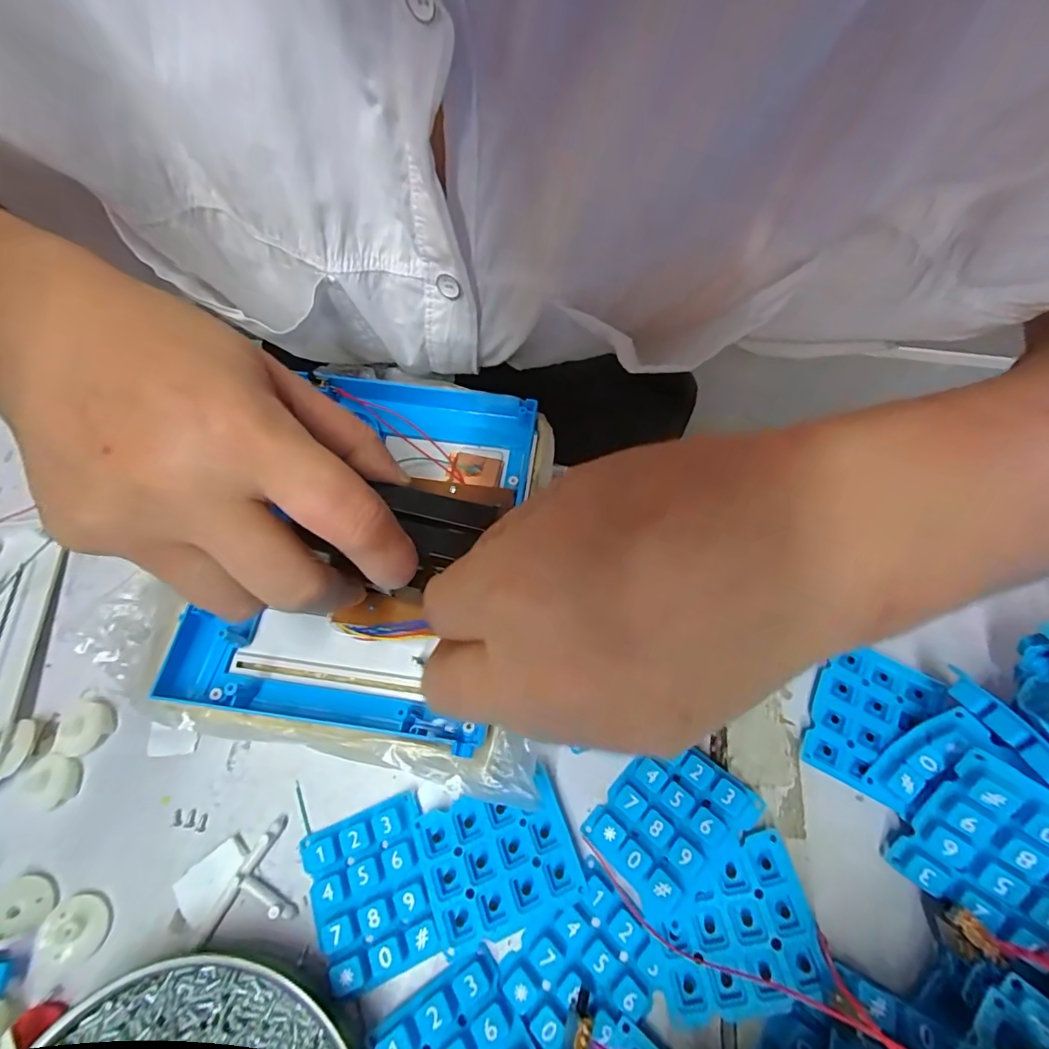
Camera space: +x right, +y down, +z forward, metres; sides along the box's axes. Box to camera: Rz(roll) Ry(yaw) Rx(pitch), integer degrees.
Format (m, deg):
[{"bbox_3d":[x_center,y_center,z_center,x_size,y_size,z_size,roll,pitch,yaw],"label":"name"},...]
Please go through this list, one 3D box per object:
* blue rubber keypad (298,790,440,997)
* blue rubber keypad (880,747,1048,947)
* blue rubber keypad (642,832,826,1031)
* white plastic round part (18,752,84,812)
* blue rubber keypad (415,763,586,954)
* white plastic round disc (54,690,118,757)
[{"bbox_3d":[-0.062,0.147,0.204,0.048,0.010,0.057,-20,66,-9],"label":"blue rubber keypad"},{"bbox_3d":[0.165,0.115,0.174,0.047,0.012,0.057,35,114,36],"label":"blue rubber keypad"},{"bbox_3d":[0.076,0.149,0.190,0.057,0.007,0.051,-16,60,7],"label":"blue rubber keypad"},{"bbox_3d":[-0.209,0.113,0.223,0.024,0.004,0.022,9,65,5],"label":"white plastic round part"},{"bbox_3d":[-0.010,0.135,0.207,0.058,0.004,0.048,-18,66,-8],"label":"blue rubber keypad"},{"bbox_3d":[-0.203,0.092,0.233,0.025,0.005,0.025,0,65,0],"label":"white plastic round disc"}]

